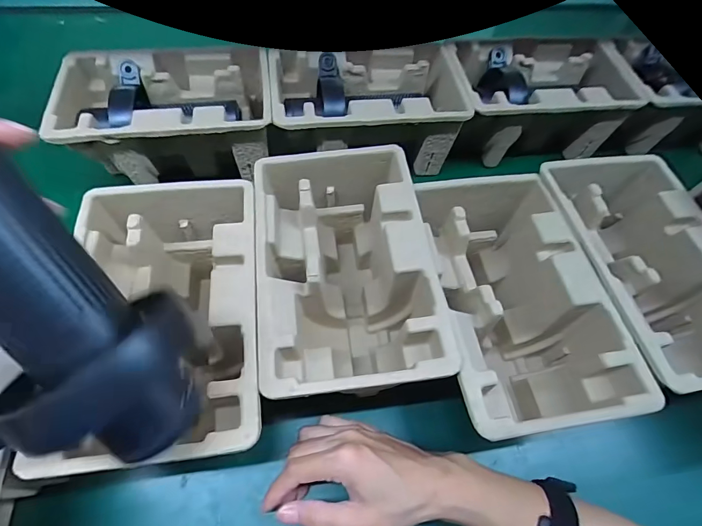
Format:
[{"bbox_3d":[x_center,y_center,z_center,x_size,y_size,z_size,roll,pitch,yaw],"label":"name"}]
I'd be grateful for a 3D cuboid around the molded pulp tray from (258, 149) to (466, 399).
[{"bbox_3d":[-0.009,0.011,0.370,0.142,0.112,0.228,-7,61,-5],"label":"molded pulp tray"}]

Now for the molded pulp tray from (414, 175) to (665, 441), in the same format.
[{"bbox_3d":[0.133,0.040,0.363,0.145,0.112,0.219,-8,61,-5],"label":"molded pulp tray"}]

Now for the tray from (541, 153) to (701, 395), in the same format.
[{"bbox_3d":[0.275,0.010,0.374,0.149,0.097,0.220,-10,62,-7],"label":"tray"}]

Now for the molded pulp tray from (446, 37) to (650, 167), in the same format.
[{"bbox_3d":[0.238,-0.209,0.519,0.212,0.103,0.134,-6,61,-4],"label":"molded pulp tray"}]

